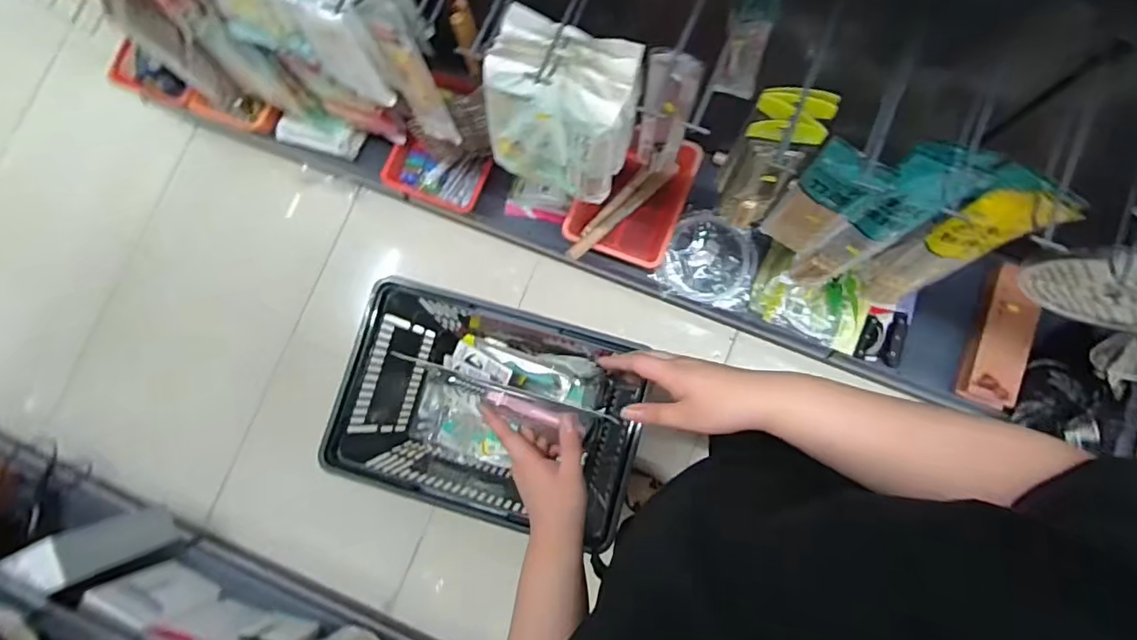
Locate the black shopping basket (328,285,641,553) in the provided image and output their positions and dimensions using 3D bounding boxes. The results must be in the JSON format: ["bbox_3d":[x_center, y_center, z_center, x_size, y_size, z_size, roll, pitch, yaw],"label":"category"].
[{"bbox_3d":[-0.118,0.155,0.977,0.471,0.257,0.317,15,83,7],"label":"black shopping basket"}]

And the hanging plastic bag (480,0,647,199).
[{"bbox_3d":[-0.014,-0.348,0.924,0.236,0.332,0.130,22,84,8],"label":"hanging plastic bag"}]

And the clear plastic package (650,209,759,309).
[{"bbox_3d":[0.370,-0.159,1.448,0.242,0.050,0.223,13,82,6],"label":"clear plastic package"}]

